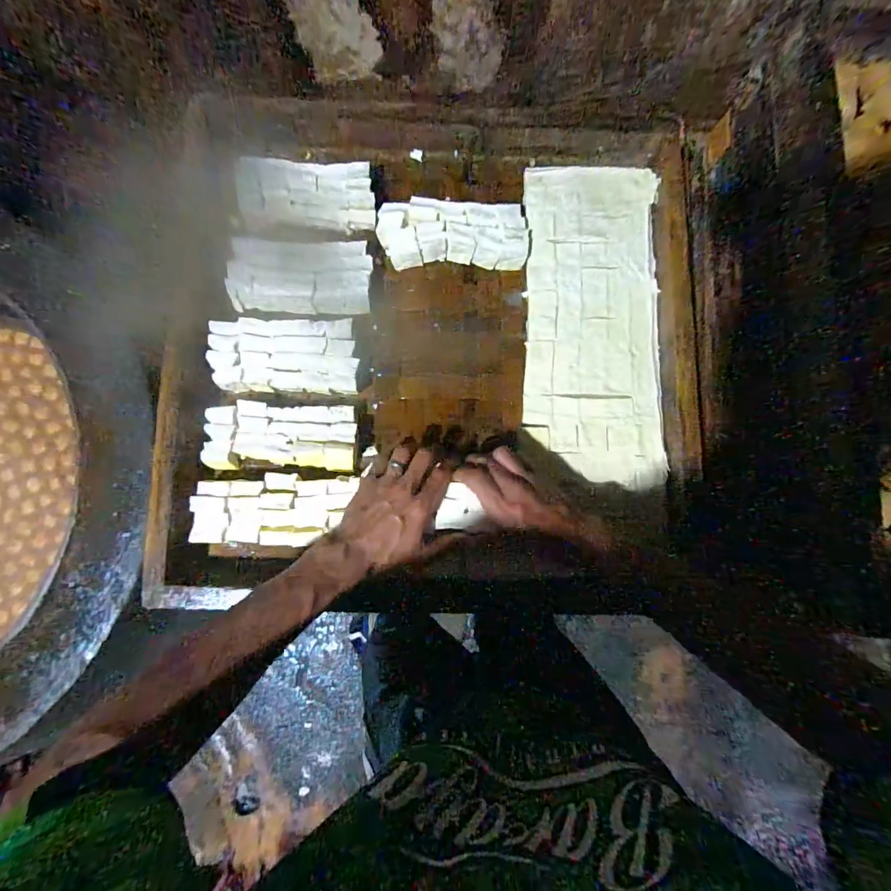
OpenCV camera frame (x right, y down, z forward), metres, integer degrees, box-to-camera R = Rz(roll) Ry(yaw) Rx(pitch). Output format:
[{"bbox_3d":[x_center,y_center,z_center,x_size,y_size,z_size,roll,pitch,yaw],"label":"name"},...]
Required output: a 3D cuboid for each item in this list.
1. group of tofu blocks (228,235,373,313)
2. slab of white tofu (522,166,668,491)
[{"bbox_3d":[-0.178,-0.204,0.531,0.165,0.046,0.075,-2,82,-1],"label":"group of tofu blocks"},{"bbox_3d":[0.184,-0.159,0.542,0.163,0.018,0.407,3,82,-4],"label":"slab of white tofu"}]

